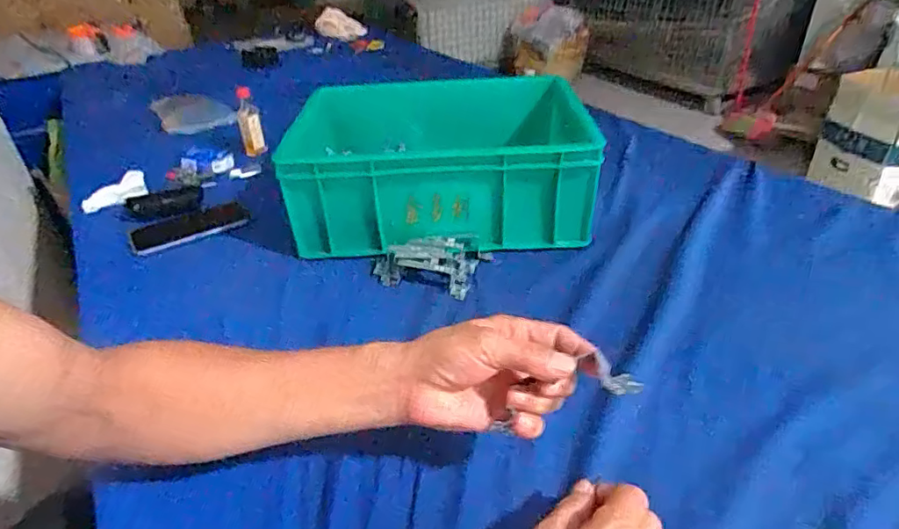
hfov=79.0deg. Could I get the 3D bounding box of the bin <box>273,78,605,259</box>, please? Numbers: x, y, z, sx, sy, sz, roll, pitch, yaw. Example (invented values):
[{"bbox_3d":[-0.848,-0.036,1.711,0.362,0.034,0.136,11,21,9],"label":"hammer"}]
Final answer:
[{"bbox_3d":[-0.010,-0.148,0.789,0.392,0.143,0.277,-2,34,2],"label":"bin"}]

